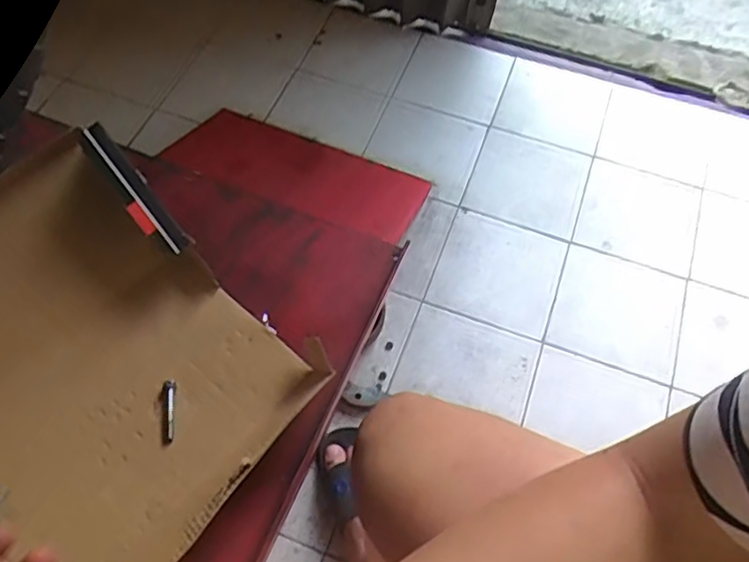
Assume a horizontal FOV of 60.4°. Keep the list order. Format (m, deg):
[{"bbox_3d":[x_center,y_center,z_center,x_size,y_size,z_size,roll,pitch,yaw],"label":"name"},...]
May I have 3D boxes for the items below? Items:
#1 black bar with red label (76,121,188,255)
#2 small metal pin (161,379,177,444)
[{"bbox_3d":[-0.164,-0.061,0.439,0.022,0.009,0.100,-41,114,-22],"label":"black bar with red label"},{"bbox_3d":[-0.142,0.089,0.442,0.010,0.009,0.043,-5,61,-5],"label":"small metal pin"}]

